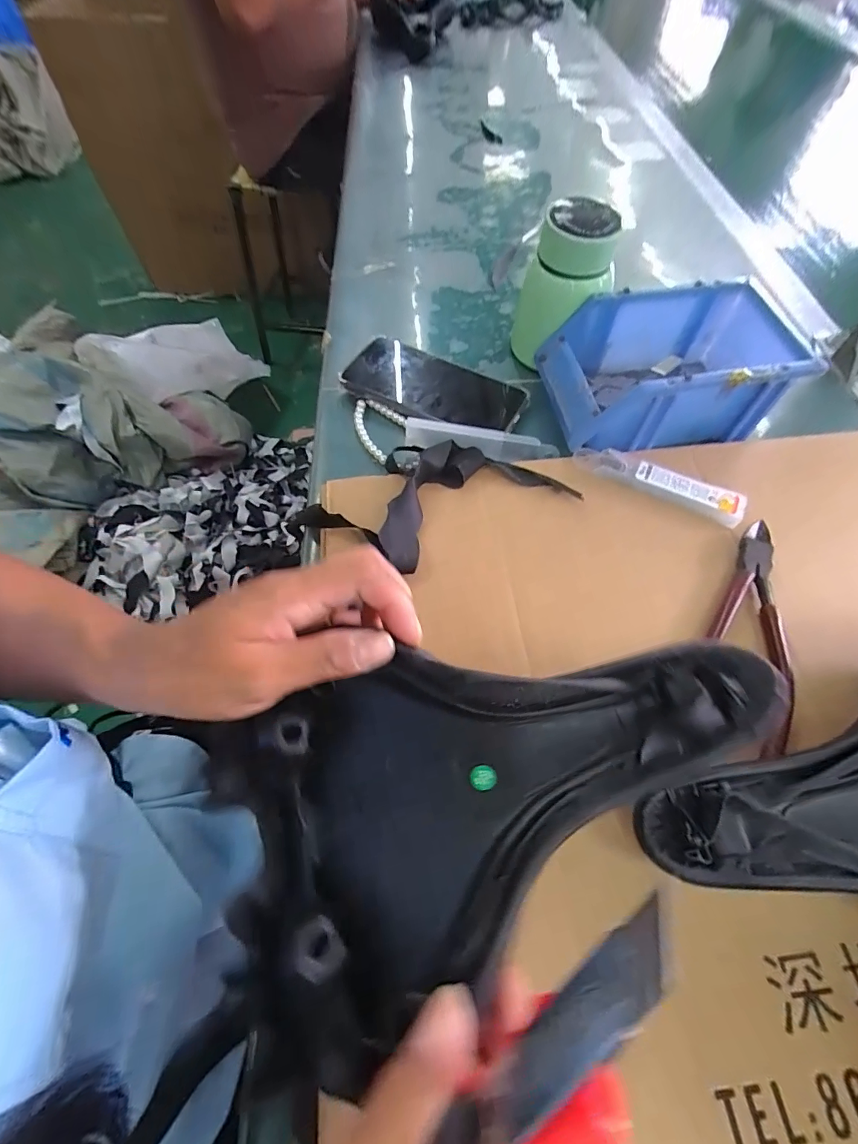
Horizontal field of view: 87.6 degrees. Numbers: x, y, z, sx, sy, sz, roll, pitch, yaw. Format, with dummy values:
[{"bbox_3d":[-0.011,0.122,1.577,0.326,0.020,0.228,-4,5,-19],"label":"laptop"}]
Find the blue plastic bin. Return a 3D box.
[{"bbox_3d":[0.210,-0.168,0.374,0.206,0.074,0.115,-8,61,-4],"label":"blue plastic bin"}]

